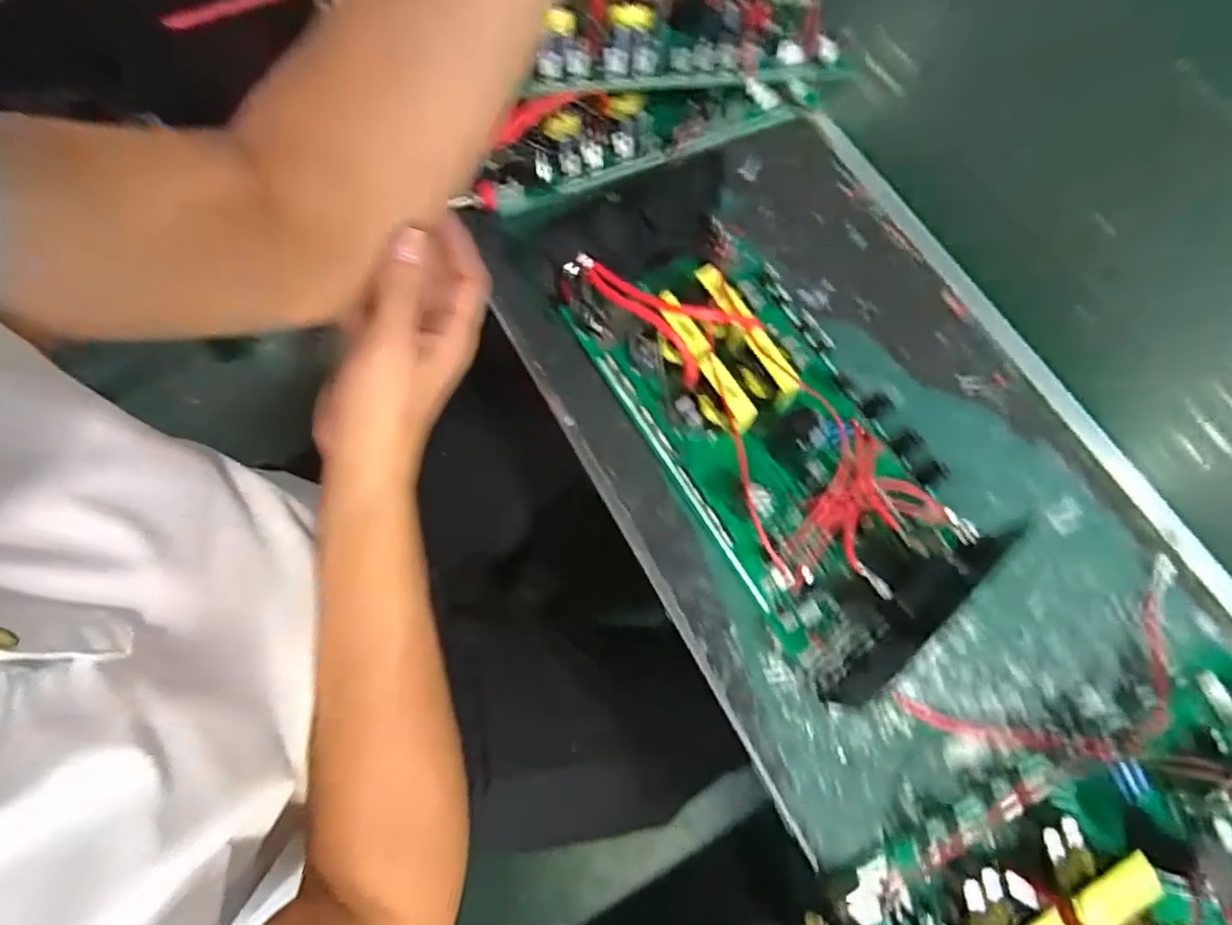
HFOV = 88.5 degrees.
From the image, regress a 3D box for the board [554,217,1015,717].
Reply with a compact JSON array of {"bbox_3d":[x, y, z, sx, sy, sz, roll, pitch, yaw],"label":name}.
[{"bbox_3d":[0.094,-0.023,0.369,0.131,0.064,0.298,-31,73,-8],"label":"board"}]

